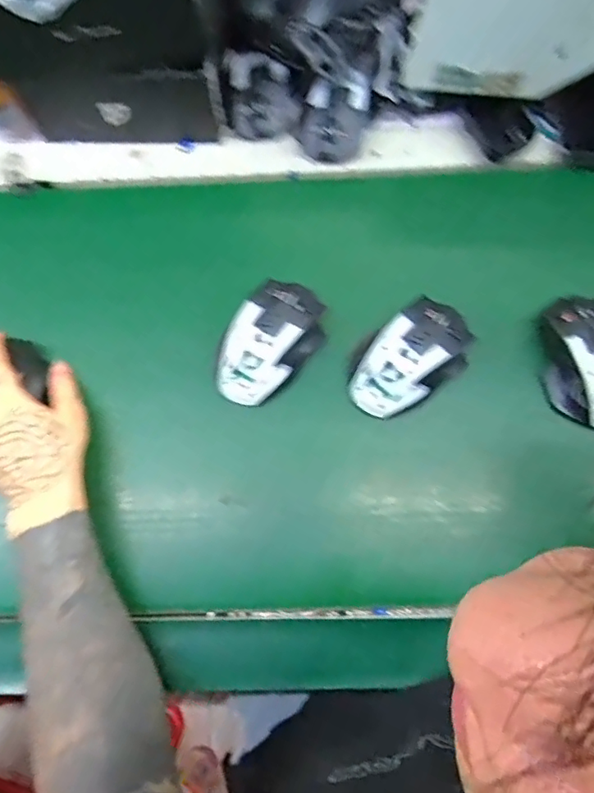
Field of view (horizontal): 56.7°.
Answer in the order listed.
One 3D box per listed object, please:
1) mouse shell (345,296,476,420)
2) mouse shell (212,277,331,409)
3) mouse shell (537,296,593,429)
[{"bbox_3d":[0.097,-0.034,0.464,0.115,0.032,0.066,-42,76,-10],"label":"mouse shell"},{"bbox_3d":[-0.024,-0.049,0.474,0.067,0.036,0.115,36,78,12],"label":"mouse shell"},{"bbox_3d":[0.245,-0.030,0.459,0.075,0.030,0.117,-7,73,0],"label":"mouse shell"}]

